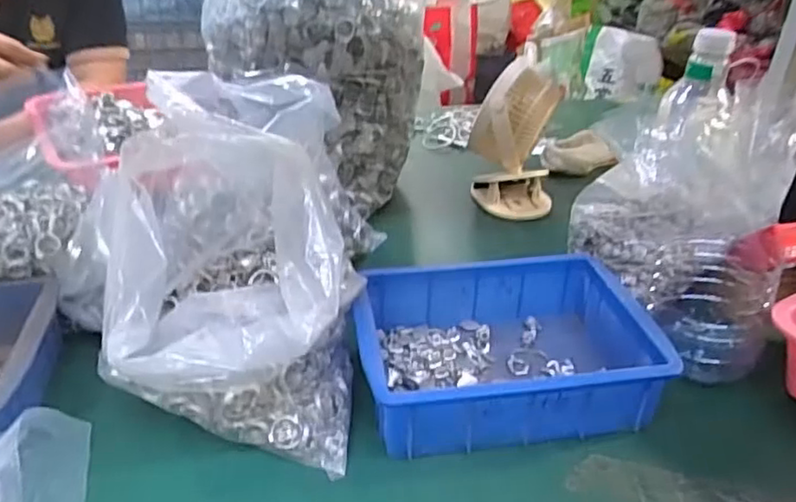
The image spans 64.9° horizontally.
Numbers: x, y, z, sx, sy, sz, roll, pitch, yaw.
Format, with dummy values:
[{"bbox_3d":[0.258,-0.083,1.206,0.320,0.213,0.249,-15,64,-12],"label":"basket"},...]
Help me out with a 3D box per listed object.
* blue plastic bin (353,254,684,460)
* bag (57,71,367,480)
[{"bbox_3d":[0.088,0.085,0.553,0.238,0.079,0.174,-2,31,-7],"label":"blue plastic bin"},{"bbox_3d":[-0.140,-0.002,0.558,0.189,0.216,0.332,-2,31,-7],"label":"bag"}]

